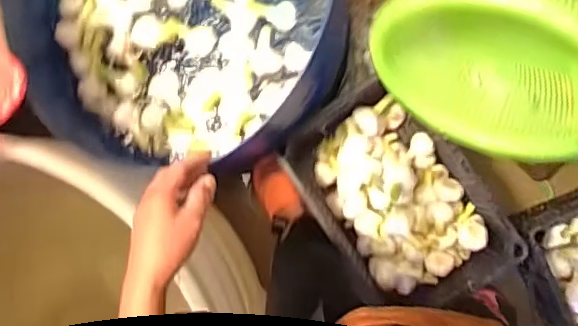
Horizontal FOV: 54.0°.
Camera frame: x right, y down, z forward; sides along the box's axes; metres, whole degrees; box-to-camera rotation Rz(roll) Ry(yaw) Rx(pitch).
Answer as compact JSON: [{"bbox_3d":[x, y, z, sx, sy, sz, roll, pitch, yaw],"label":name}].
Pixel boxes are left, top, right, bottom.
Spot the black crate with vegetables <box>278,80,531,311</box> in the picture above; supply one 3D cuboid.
[{"bbox_3d":[0.206,0.074,1.092,0.265,0.142,0.419,-39,83,3],"label":"black crate with vegetables"}]

